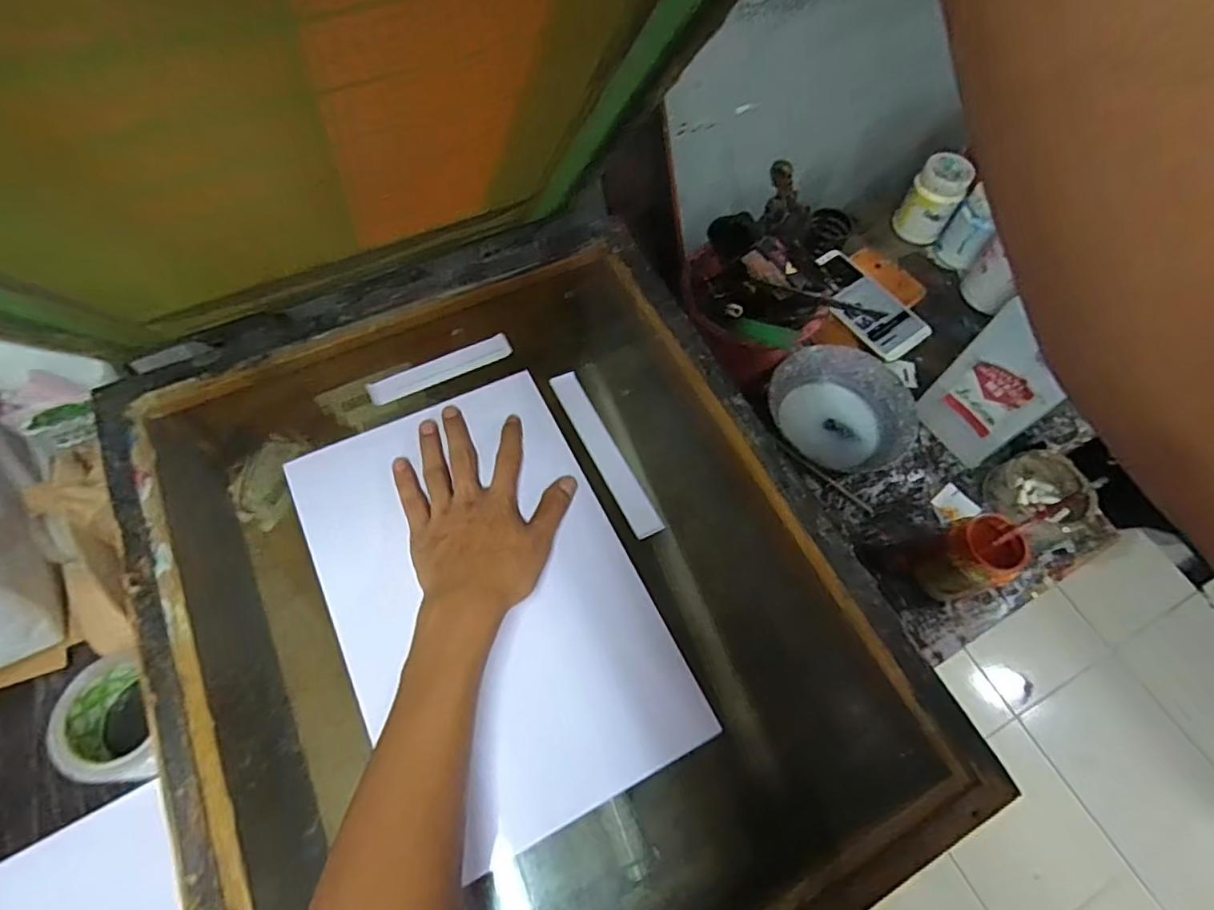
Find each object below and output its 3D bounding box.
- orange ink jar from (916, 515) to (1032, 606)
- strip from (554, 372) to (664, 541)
[{"bbox_3d":[0.349,0.098,0.583,0.060,0.101,0.058,1,63,-2],"label":"orange ink jar"},{"bbox_3d":[-0.002,-0.003,0.511,0.024,0.005,0.160,-26,70,-12],"label":"strip"}]

